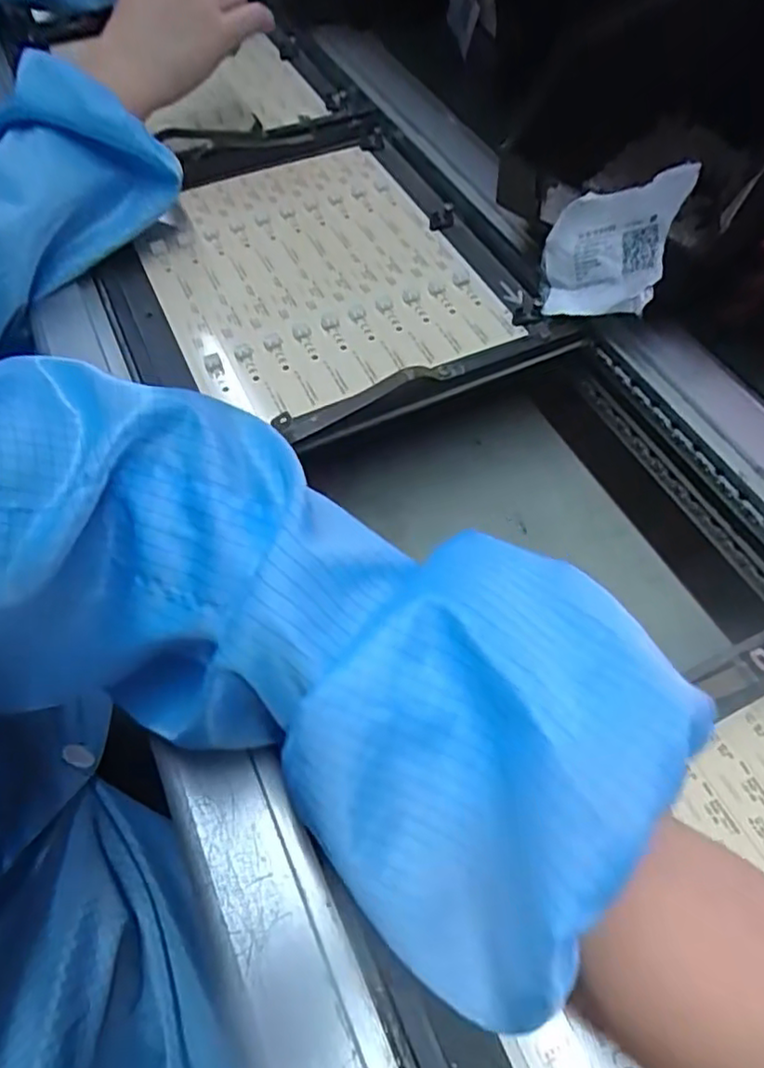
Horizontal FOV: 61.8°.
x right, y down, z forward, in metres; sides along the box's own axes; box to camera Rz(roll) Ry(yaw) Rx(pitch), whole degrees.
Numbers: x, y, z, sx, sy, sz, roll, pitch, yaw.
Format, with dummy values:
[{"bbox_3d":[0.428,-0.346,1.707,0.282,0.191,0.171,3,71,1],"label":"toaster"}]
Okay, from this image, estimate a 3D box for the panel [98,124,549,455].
[{"bbox_3d":[-0.063,-0.203,0.482,0.271,0.034,0.323,-23,62,-9],"label":"panel"}]

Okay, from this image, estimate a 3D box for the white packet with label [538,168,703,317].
[{"bbox_3d":[0.140,-0.171,0.389,0.009,0.070,0.098,-21,23,-35],"label":"white packet with label"}]

